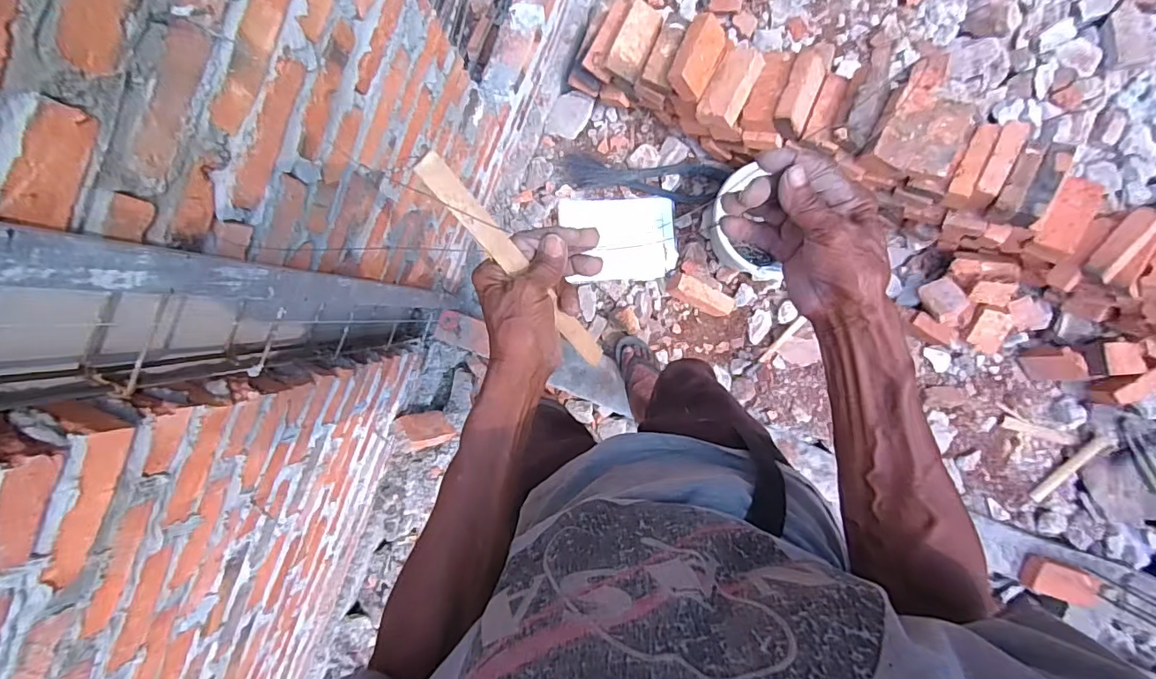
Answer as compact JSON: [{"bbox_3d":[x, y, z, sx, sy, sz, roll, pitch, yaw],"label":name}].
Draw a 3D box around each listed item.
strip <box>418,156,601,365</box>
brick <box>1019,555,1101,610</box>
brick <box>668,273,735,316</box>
[{"bbox_3d":[-0.042,-0.052,0.413,0.008,0.234,0.021,17,66,45],"label":"strip"},{"bbox_3d":[1.231,0.619,1.314,0.142,0.065,0.093,13,94,7],"label":"brick"},{"bbox_3d":[0.334,-0.117,1.366,0.183,0.069,0.073,24,96,-6],"label":"brick"}]

